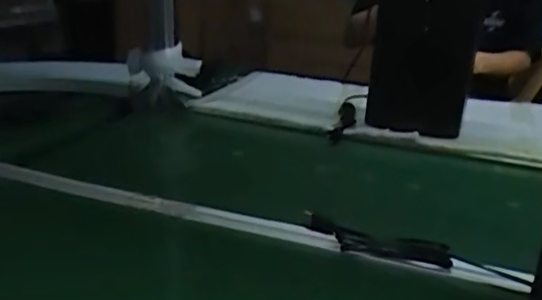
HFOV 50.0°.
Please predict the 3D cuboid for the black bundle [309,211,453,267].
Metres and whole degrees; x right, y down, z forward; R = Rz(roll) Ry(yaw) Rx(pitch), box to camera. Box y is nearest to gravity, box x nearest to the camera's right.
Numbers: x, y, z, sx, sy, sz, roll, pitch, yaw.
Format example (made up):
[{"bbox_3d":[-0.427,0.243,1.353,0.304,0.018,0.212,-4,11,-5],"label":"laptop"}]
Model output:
[{"bbox_3d":[0.132,0.118,0.752,0.192,0.024,0.049,13,24,22],"label":"black bundle"}]

